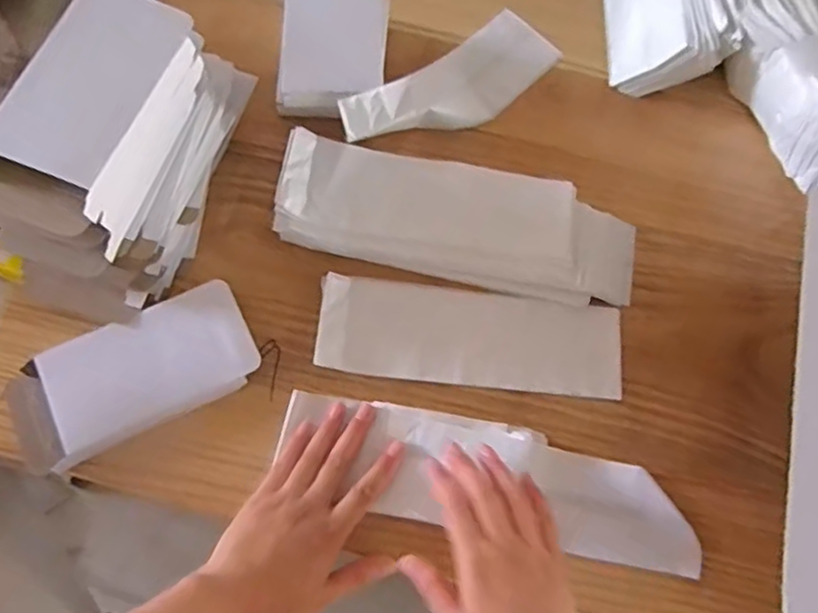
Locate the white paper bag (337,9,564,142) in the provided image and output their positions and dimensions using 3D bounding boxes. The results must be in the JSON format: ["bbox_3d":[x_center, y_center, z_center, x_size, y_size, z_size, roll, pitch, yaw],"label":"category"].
[{"bbox_3d":[0.042,-0.209,0.642,0.239,0.037,0.081,-33,73,-28],"label":"white paper bag"}]

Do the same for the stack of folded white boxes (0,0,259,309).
[{"bbox_3d":[-0.215,-0.134,0.544,0.109,0.145,0.241,22,69,5],"label":"stack of folded white boxes"}]

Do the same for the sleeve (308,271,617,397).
[{"bbox_3d":[0.052,0.024,0.571,0.247,0.011,0.082,6,72,0],"label":"sleeve"}]

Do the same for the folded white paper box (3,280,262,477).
[{"bbox_3d":[-0.216,0.052,0.536,0.188,0.018,0.089,-26,72,-12],"label":"folded white paper box"}]

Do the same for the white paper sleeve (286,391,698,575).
[{"bbox_3d":[0.060,0.131,0.520,0.321,0.018,0.088,17,69,4],"label":"white paper sleeve"}]

